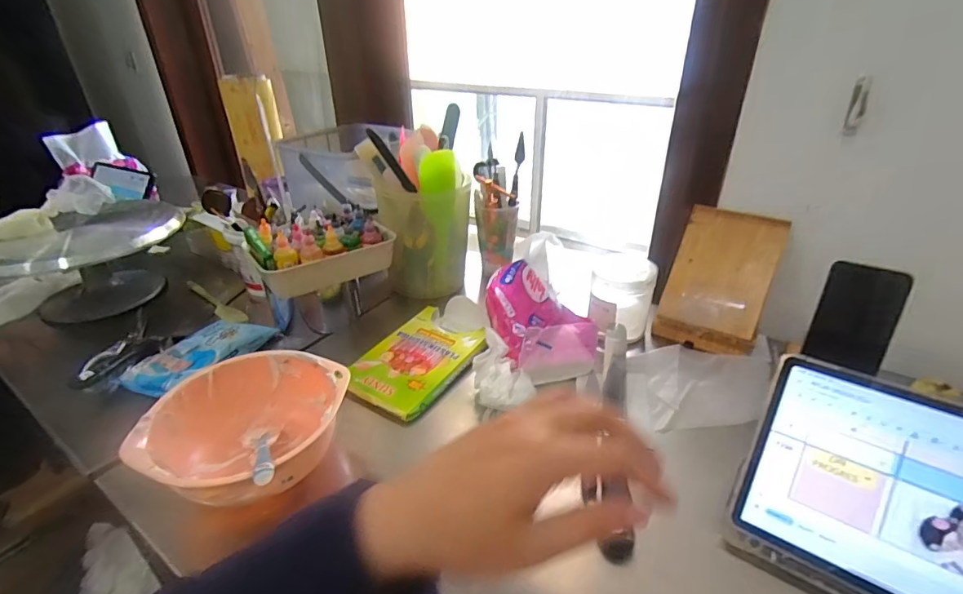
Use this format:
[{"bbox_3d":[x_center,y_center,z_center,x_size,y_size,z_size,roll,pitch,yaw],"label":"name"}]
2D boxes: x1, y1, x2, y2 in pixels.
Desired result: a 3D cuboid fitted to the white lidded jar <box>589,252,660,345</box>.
[{"bbox_3d":[0.201,0.003,0.671,0.085,0.106,0.085,0,30,0],"label":"white lidded jar"}]

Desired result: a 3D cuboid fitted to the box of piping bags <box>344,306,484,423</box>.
[{"bbox_3d":[-0.090,0.083,0.641,0.131,0.020,0.192,18,35,29],"label":"box of piping bags"}]

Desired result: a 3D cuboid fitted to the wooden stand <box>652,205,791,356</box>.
[{"bbox_3d":[0.339,-0.025,0.663,0.128,0.164,0.124,18,35,28],"label":"wooden stand"}]

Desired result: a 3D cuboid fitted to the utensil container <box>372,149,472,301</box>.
[{"bbox_3d":[-0.092,-0.116,0.780,0.119,0.252,0.118,8,31,14],"label":"utensil container"}]

